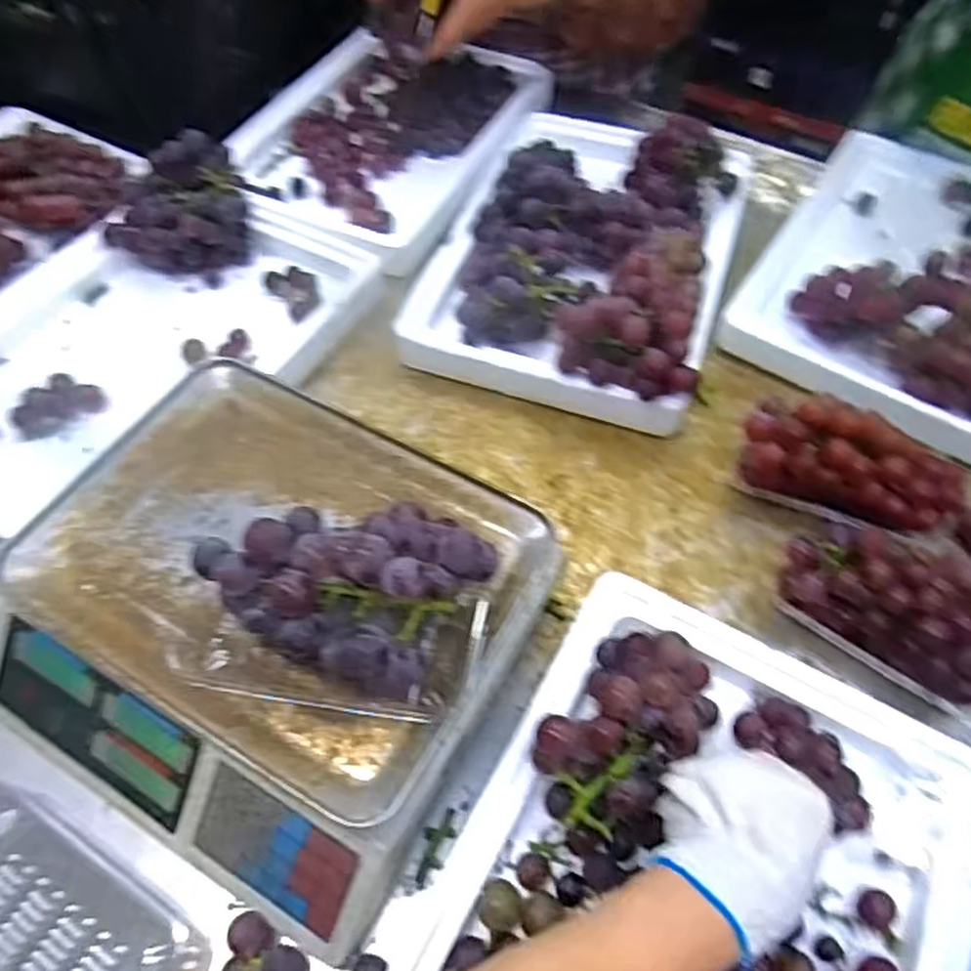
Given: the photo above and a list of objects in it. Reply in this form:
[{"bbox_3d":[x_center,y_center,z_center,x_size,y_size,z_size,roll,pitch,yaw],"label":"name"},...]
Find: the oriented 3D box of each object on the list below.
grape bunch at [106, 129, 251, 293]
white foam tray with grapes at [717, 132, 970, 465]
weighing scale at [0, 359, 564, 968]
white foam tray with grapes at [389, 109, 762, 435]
[{"bbox_3d":[-0.331,-0.302,0.787,0.154,0.111,0.112,-37,64,-23],"label":"grape bunch"},{"bbox_3d":[0.518,-0.229,0.784,0.386,0.094,0.442,30,60,18],"label":"white foam tray with grapes"},{"bbox_3d":[-0.156,0.095,0.522,0.332,0.108,0.296,25,59,15],"label":"weighing scale"},{"bbox_3d":[0.121,-0.289,0.795,0.310,0.105,0.450,19,58,12],"label":"white foam tray with grapes"}]

